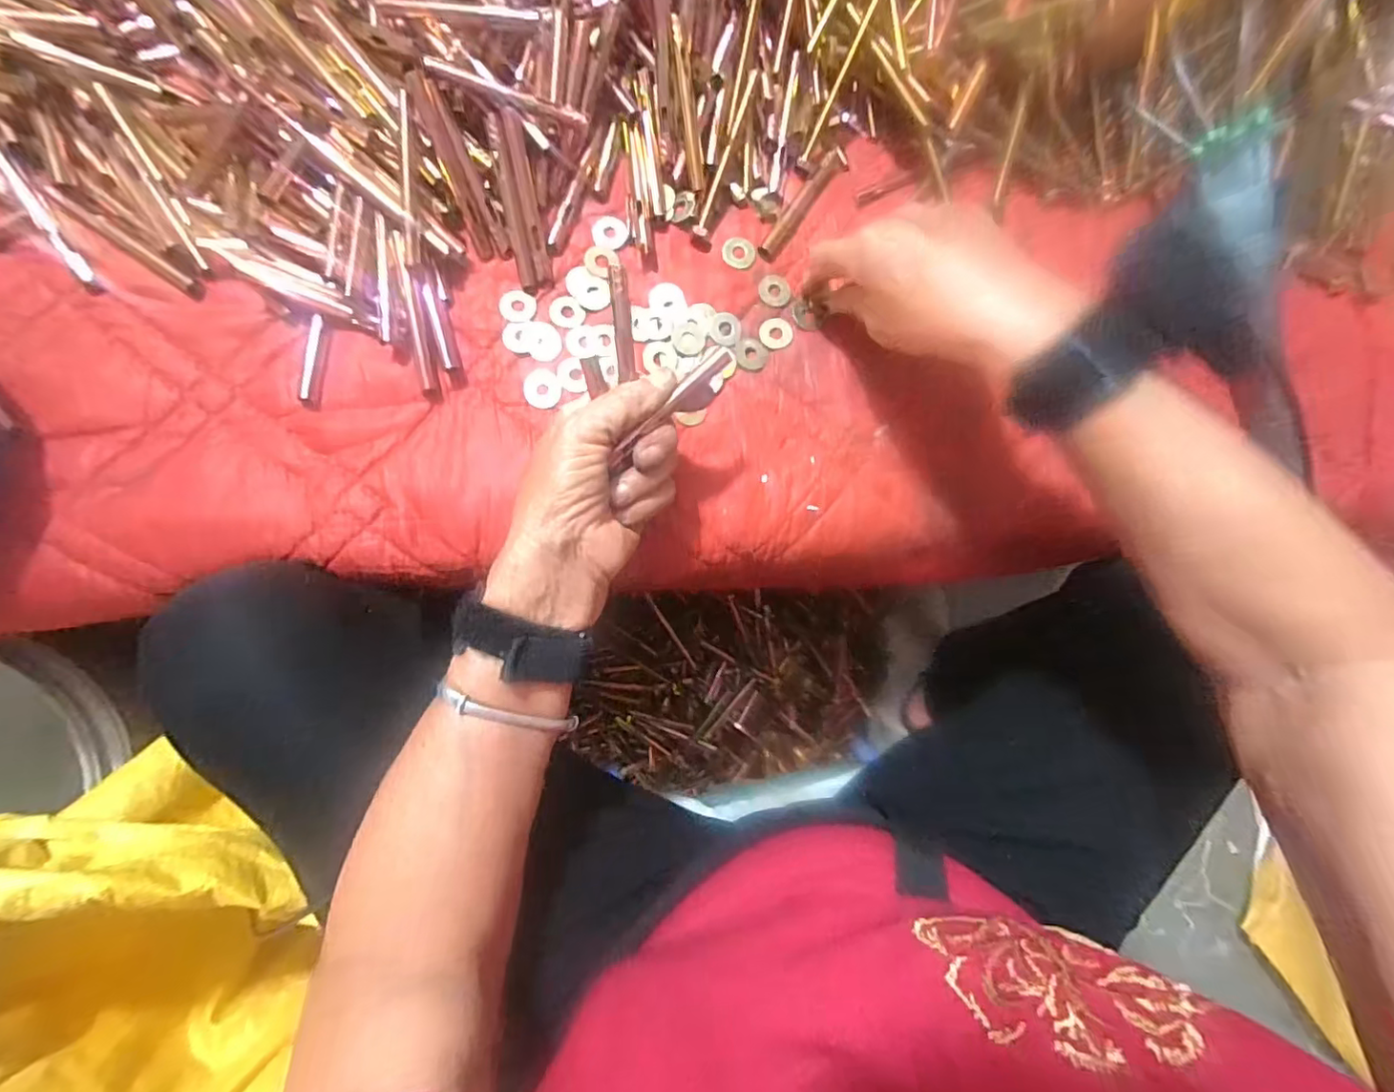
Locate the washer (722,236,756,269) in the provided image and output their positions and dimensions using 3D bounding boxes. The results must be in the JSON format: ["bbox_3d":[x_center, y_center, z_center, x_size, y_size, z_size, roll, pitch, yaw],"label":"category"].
[{"bbox_3d":[0.028,-0.193,0.388,0.022,0.004,0.020,1,85,-7],"label":"washer"}]

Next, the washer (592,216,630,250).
[{"bbox_3d":[-0.056,-0.203,0.381,0.023,0.004,0.020,-9,86,-7],"label":"washer"}]

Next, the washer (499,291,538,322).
[{"bbox_3d":[-0.112,-0.150,0.369,0.022,0.004,0.021,1,85,-7],"label":"washer"}]

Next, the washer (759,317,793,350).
[{"bbox_3d":[0.052,-0.139,0.386,0.021,0.004,0.021,1,85,-7],"label":"washer"}]

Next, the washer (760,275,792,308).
[{"bbox_3d":[0.052,-0.168,0.387,0.021,0.004,0.021,1,85,-7],"label":"washer"}]

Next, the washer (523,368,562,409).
[{"bbox_3d":[-0.095,-0.098,0.366,0.023,0.004,0.025,1,85,-7],"label":"washer"}]

